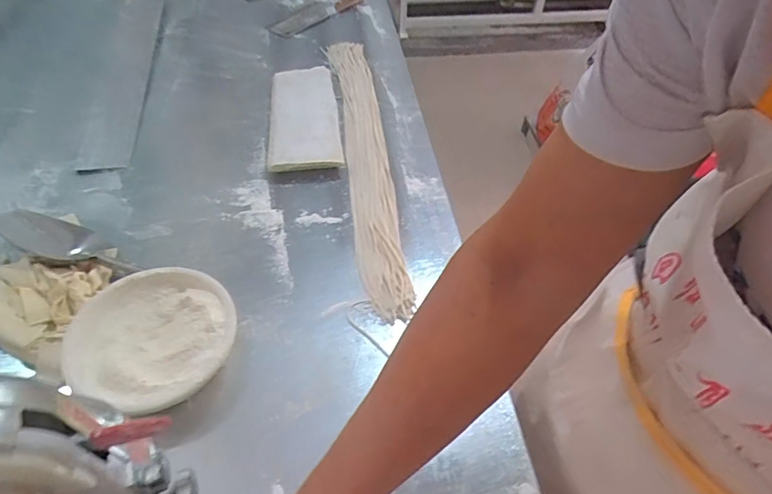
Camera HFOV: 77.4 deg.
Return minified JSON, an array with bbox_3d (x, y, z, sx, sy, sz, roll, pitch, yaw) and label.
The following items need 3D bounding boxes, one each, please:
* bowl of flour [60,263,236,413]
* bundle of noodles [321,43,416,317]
[{"bbox_3d":[-0.292,0.117,0.606,0.197,0.066,0.180,2,48,-3],"label":"bowl of flour"},{"bbox_3d":[-0.040,-0.194,0.919,0.092,0.028,0.756,-5,49,-9],"label":"bundle of noodles"}]

